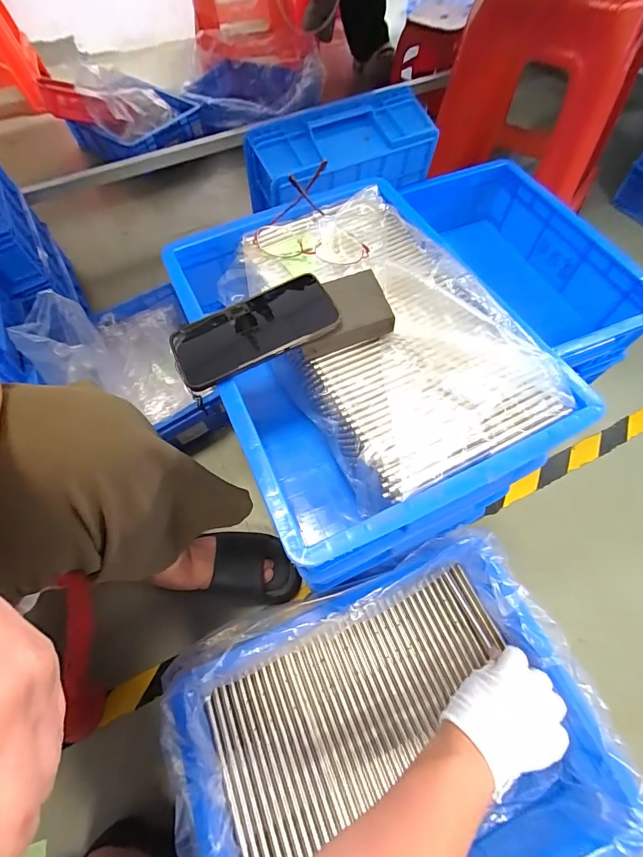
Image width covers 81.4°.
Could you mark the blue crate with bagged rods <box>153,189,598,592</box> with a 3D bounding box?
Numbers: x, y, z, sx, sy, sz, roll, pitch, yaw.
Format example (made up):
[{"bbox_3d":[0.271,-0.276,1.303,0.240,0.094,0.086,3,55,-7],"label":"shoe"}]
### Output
[{"bbox_3d":[0.026,-0.092,0.426,0.292,0.128,0.410,-24,64,-9],"label":"blue crate with bagged rods"}]

